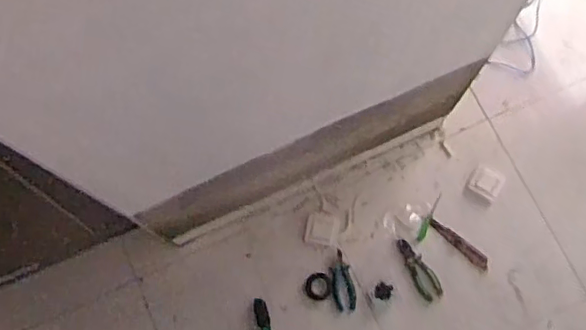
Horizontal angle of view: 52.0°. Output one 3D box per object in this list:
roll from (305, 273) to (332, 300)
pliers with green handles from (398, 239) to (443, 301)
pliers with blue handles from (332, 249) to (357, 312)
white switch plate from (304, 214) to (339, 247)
[{"bbox_3d":[0.071,0.334,1.655,0.071,0.015,0.073,0,75,1],"label":"roll"},{"bbox_3d":[0.346,0.291,1.661,0.062,0.020,0.188,-33,90,-7],"label":"pliers with green handles"},{"bbox_3d":[0.135,0.320,1.653,0.060,0.015,0.157,-12,75,-2],"label":"pliers with blue handles"},{"bbox_3d":[0.080,0.182,1.683,0.087,0.009,0.086,8,76,3],"label":"white switch plate"}]

